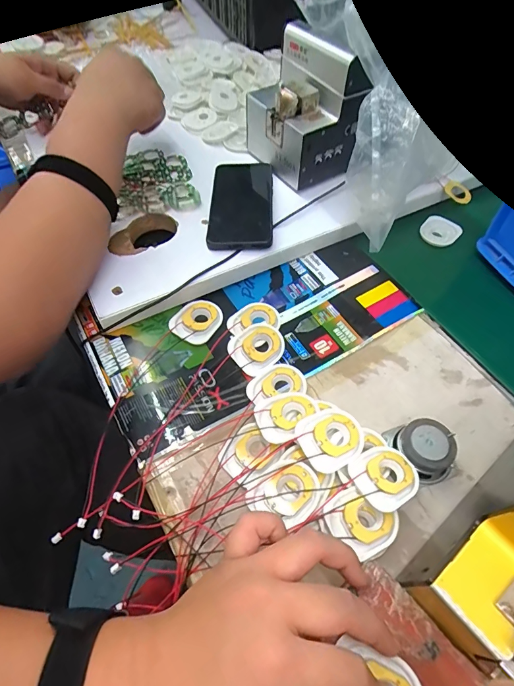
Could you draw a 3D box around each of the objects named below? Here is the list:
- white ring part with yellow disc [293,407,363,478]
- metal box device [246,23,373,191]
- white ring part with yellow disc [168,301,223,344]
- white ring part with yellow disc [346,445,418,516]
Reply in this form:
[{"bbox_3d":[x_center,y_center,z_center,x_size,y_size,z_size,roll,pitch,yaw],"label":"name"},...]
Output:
[{"bbox_3d":[0.063,0.082,0.328,0.055,0.010,0.048,-29,61,-19],"label":"white ring part with yellow disc"},{"bbox_3d":[0.056,-0.302,0.495,0.094,0.138,0.151,-34,62,-21],"label":"metal box device"},{"bbox_3d":[-0.067,-0.026,0.425,0.047,0.006,0.057,28,60,18],"label":"white ring part with yellow disc"},{"bbox_3d":[0.107,0.112,0.316,0.055,0.007,0.047,-15,48,-24],"label":"white ring part with yellow disc"}]

